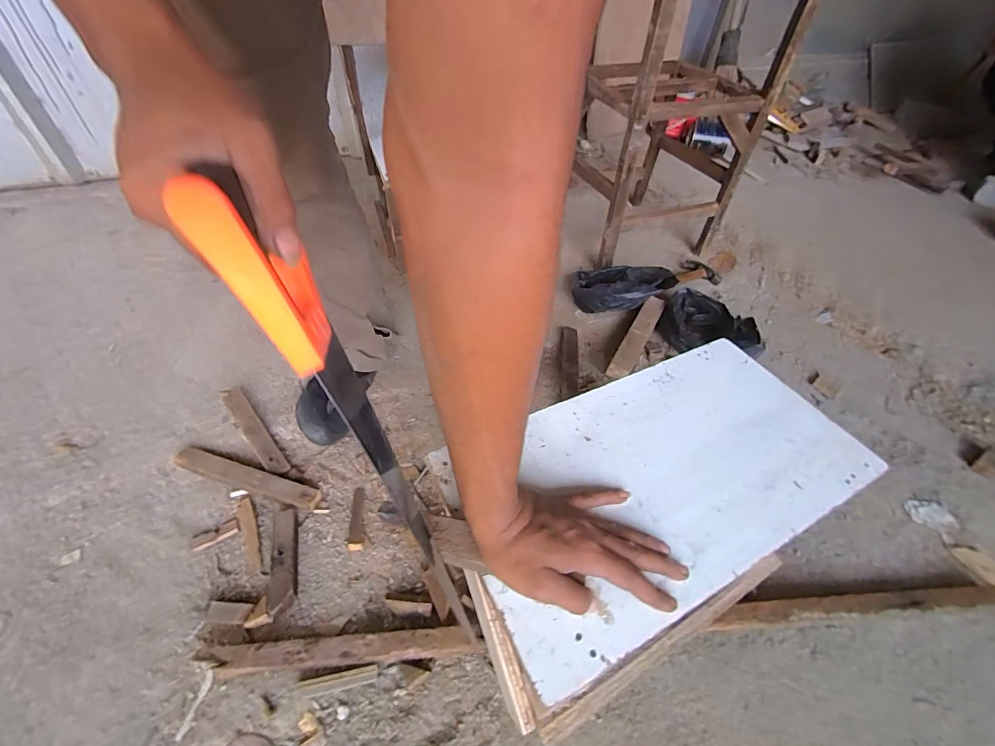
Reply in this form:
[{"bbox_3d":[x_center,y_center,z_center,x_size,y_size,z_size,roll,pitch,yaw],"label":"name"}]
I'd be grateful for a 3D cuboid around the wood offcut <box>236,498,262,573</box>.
[{"bbox_3d":[-0.353,0.229,0.595,0.021,0.008,0.118,-22,53,-22],"label":"wood offcut"}]

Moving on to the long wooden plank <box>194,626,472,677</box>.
[{"bbox_3d":[-0.193,0.333,0.500,0.306,0.029,0.030,-2,48,-6],"label":"long wooden plank"}]

